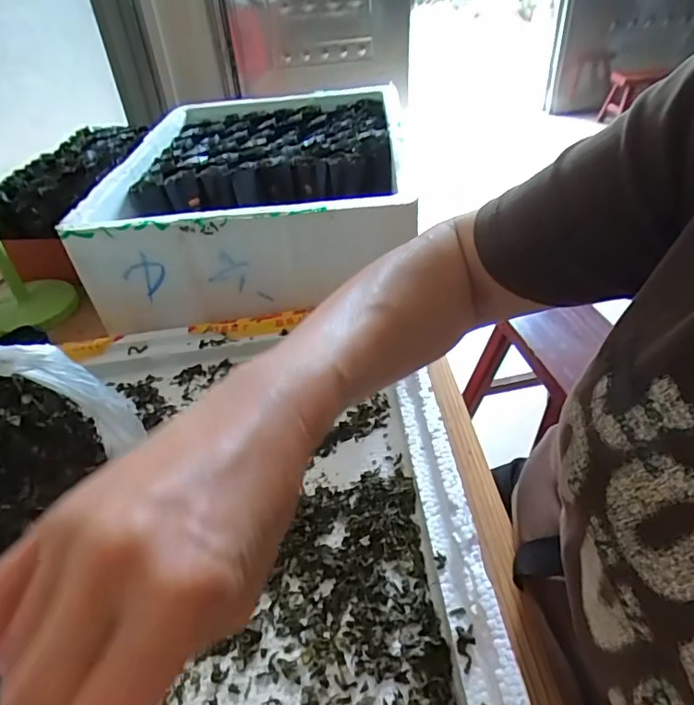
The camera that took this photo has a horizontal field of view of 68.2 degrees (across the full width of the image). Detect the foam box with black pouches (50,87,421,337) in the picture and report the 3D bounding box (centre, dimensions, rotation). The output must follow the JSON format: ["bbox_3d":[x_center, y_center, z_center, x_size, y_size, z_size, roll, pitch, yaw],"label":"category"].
[{"bbox_3d":[-0.112,-0.216,0.706,0.335,0.146,0.446,-4,39,1],"label":"foam box with black pouches"}]

